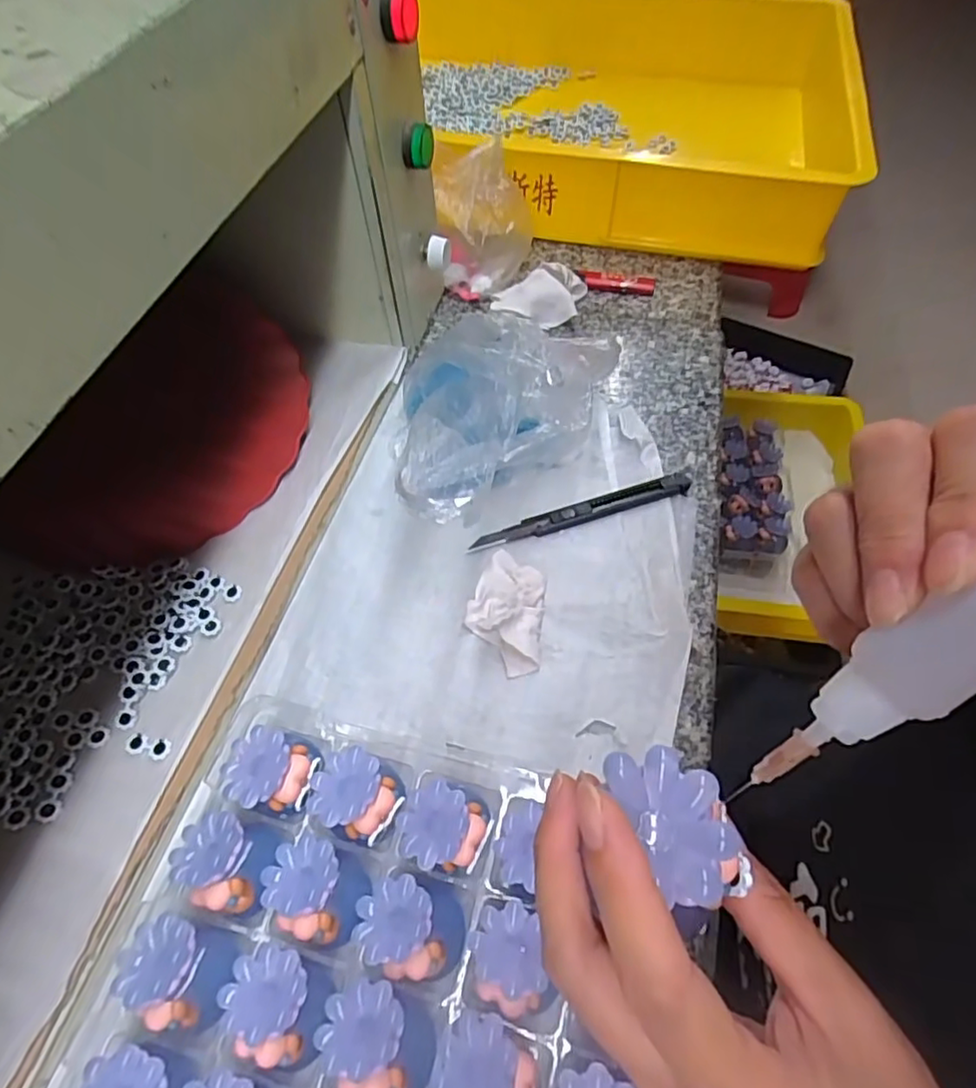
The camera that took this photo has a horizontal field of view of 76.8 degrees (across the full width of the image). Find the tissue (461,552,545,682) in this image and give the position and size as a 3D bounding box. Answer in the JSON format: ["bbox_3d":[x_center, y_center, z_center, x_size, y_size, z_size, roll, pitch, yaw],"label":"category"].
[{"bbox_3d":[0.011,0.037,0.390,0.047,0.023,0.082,5,59,4],"label":"tissue"}]

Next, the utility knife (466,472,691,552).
[{"bbox_3d":[0.068,-0.023,0.429,0.163,0.006,0.016,-18,60,-9],"label":"utility knife"}]

